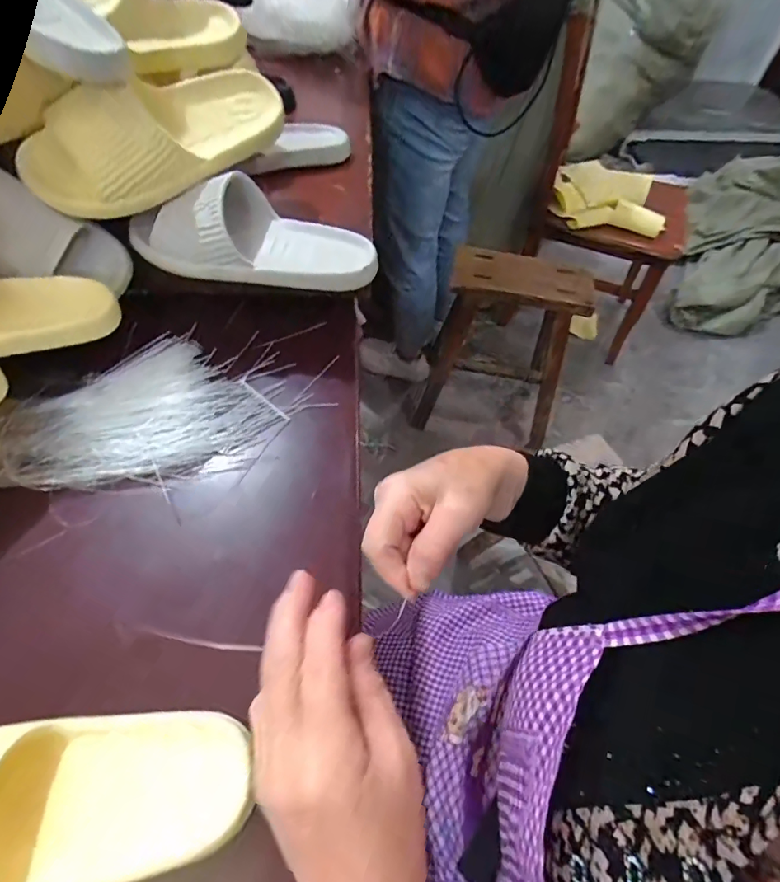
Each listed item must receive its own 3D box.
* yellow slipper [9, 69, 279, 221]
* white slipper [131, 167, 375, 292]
[{"bbox_3d":[-0.231,-0.314,0.476,0.265,0.099,0.086,-22,61,-19],"label":"yellow slipper"},{"bbox_3d":[-0.140,-0.222,0.496,0.249,0.066,0.102,9,55,1],"label":"white slipper"}]

